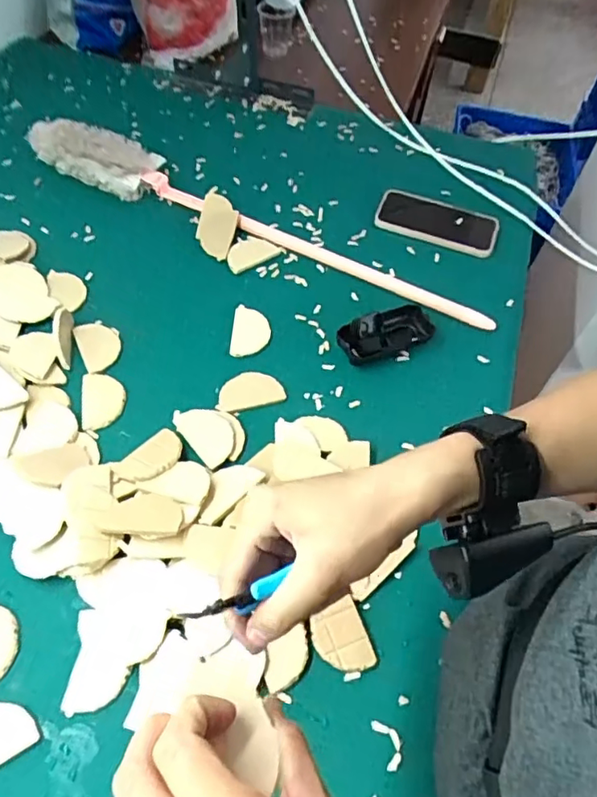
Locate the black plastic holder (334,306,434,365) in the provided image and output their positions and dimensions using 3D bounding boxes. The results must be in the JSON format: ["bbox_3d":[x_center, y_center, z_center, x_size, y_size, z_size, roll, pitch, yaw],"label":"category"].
[{"bbox_3d":[0.103,-0.074,0.648,0.114,0.031,0.052,-20,59,-15],"label":"black plastic holder"}]

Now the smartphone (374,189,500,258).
[{"bbox_3d":[0.191,-0.246,0.778,0.165,0.017,0.088,20,58,10],"label":"smartphone"}]

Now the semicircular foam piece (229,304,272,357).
[{"bbox_3d":[-0.055,-0.078,0.650,0.044,0.009,0.065,5,56,1],"label":"semicircular foam piece"}]

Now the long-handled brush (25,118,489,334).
[{"bbox_3d":[-0.065,-0.247,0.742,0.685,0.047,0.078,22,58,12],"label":"long-handled brush"}]

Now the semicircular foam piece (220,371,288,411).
[{"bbox_3d":[-0.052,-0.010,0.608,0.069,0.005,0.045,-10,57,-10],"label":"semicircular foam piece"}]

